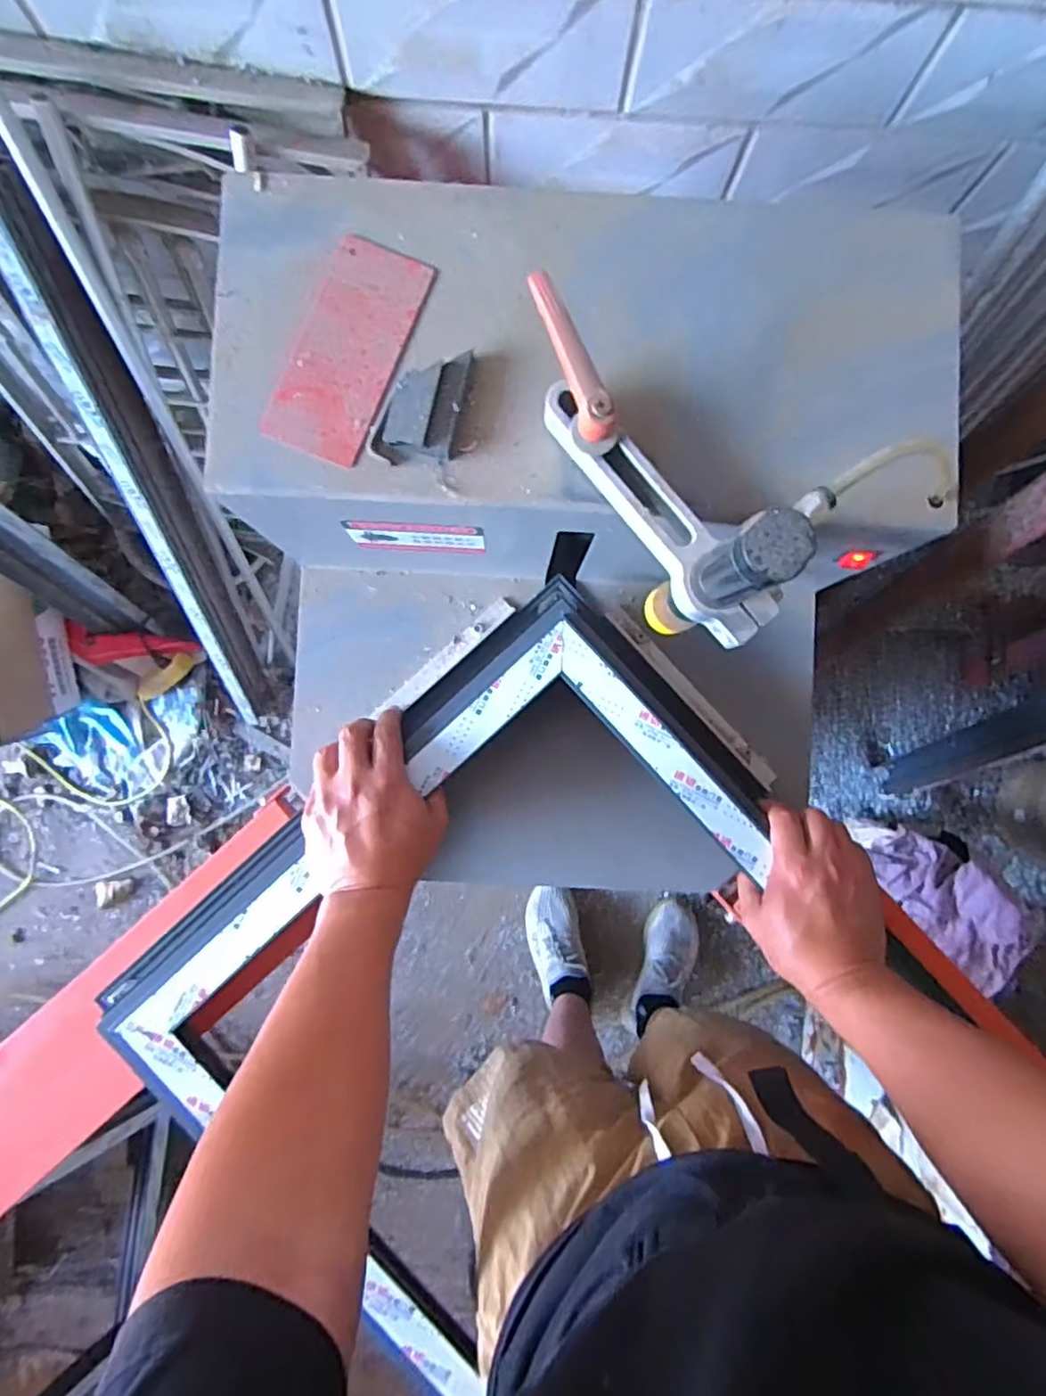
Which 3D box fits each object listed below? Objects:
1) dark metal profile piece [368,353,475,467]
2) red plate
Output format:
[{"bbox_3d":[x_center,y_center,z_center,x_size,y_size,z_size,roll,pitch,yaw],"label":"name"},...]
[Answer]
[{"bbox_3d":[-0.067,-0.191,0.424,0.055,0.019,0.073,11,87,-1],"label":"dark metal profile piece"},{"bbox_3d":[-0.115,-0.230,0.430,0.067,0.005,0.145,22,87,-1],"label":"red plate"}]

